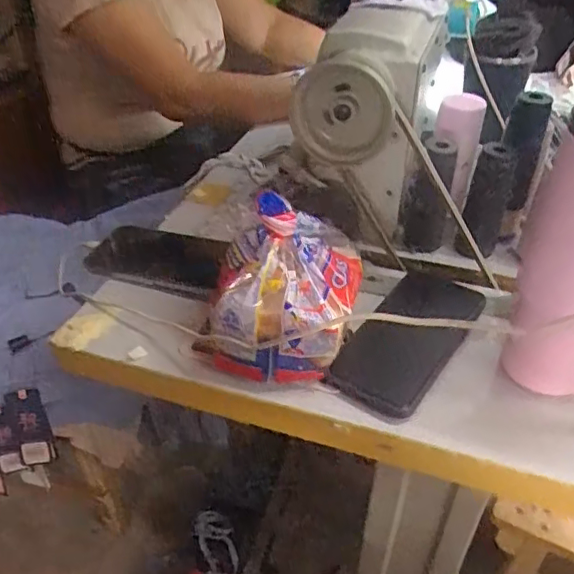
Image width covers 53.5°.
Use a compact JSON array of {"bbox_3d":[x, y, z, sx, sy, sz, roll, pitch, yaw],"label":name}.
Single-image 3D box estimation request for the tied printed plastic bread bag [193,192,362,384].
[{"bbox_3d":[-0.008,-0.002,0.469,0.131,0.115,0.109,4,39,4],"label":"tied printed plastic bread bag"}]

